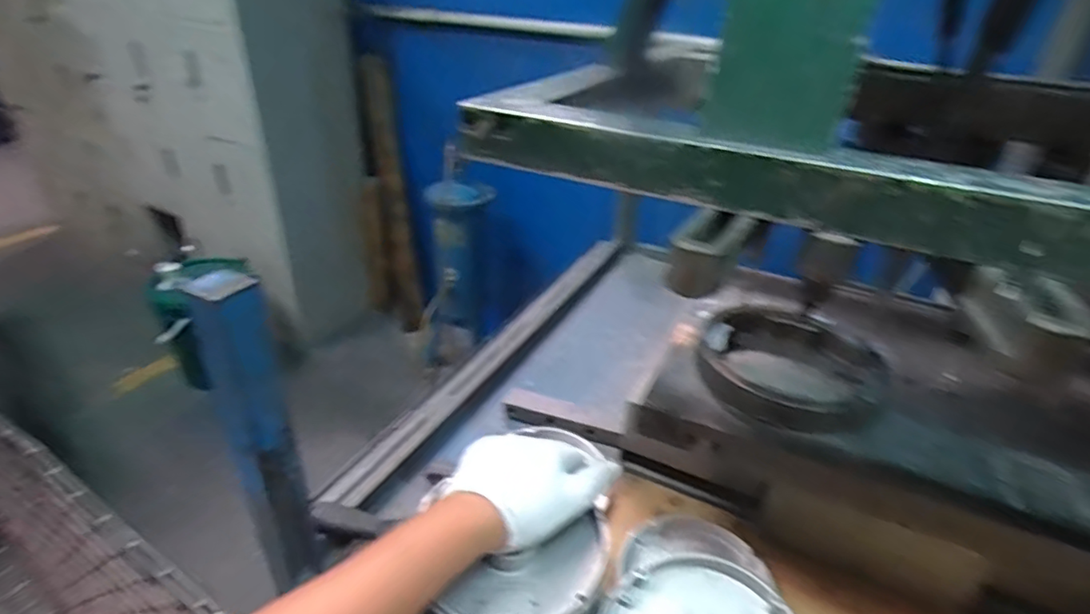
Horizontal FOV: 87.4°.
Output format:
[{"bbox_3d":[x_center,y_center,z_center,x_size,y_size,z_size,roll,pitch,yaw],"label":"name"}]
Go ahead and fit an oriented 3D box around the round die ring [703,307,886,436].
[{"bbox_3d":[0.232,0.054,0.537,0.165,0.033,0.175,2,32,-1],"label":"round die ring"}]

